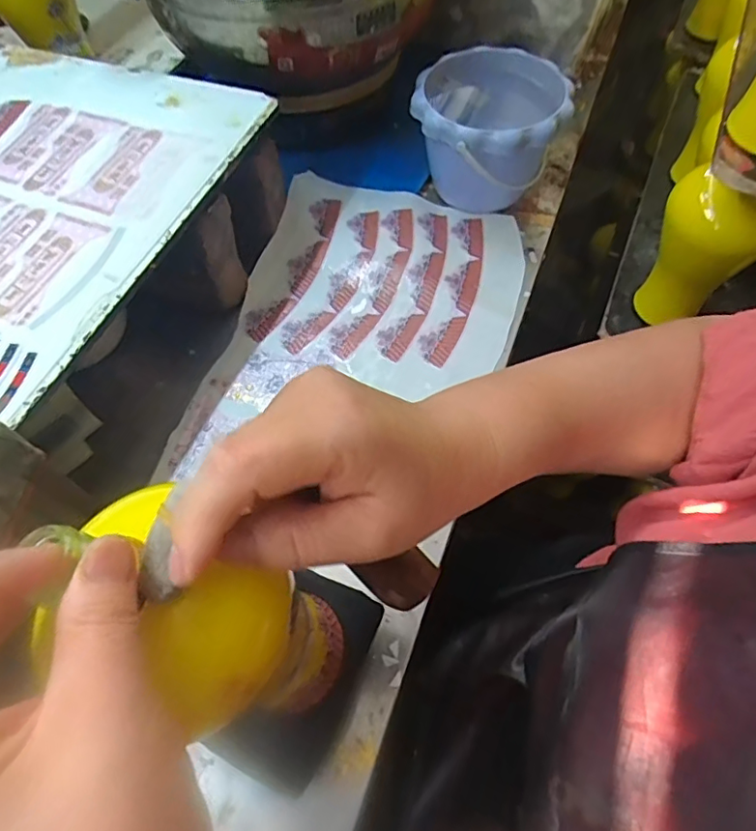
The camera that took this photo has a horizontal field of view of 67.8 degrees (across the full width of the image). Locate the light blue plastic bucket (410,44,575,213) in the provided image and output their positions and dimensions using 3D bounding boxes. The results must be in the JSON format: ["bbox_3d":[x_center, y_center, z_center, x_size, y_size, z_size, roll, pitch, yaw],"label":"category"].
[{"bbox_3d":[0.116,-0.296,0.604,0.152,0.110,0.163,-1,60,1],"label":"light blue plastic bucket"}]

